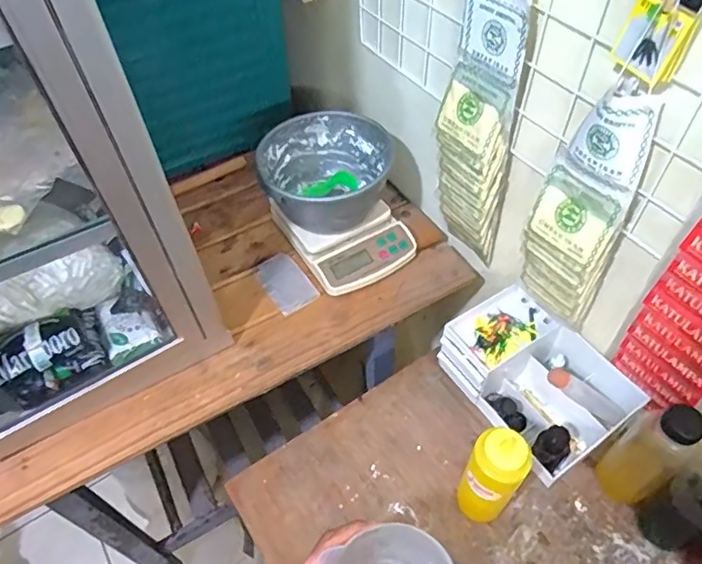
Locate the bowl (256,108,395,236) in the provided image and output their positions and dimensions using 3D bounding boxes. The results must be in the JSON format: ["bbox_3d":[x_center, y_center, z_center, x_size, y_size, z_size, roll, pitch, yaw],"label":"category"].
[{"bbox_3d":[-0.036,-0.162,0.829,0.185,0.103,0.179,-1,52,1],"label":"bowl"}]

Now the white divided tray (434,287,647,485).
[{"bbox_3d":[0.251,0.135,0.763,0.152,0.106,0.234,-30,57,-20],"label":"white divided tray"}]

